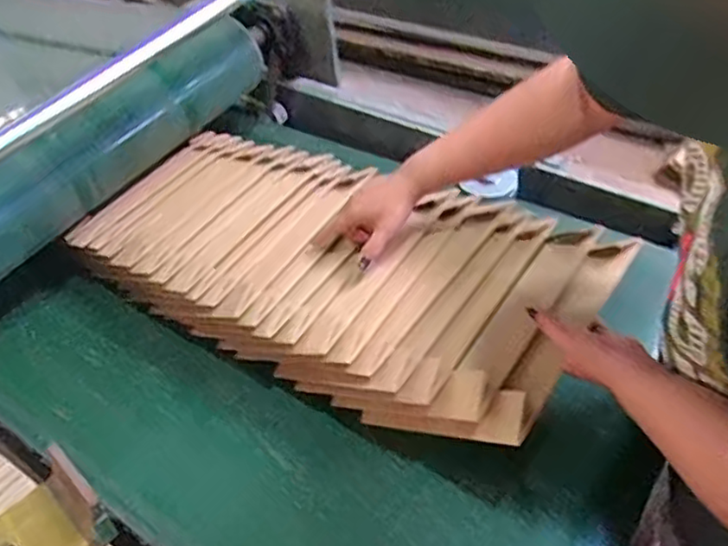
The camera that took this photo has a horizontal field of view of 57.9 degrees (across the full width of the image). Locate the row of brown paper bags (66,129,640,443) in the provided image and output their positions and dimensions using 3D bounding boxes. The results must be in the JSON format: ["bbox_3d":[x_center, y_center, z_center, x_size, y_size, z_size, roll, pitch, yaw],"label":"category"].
[{"bbox_3d":[-0.067,-0.027,0.863,0.698,0.165,0.291,25,55,27],"label":"row of brown paper bags"}]

